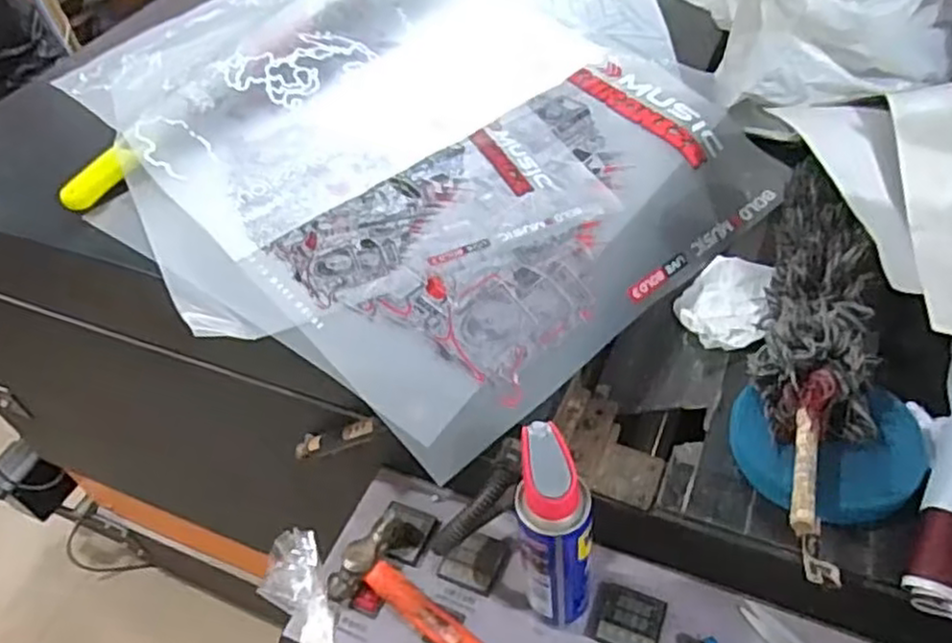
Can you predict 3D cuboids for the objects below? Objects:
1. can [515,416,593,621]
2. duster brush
[{"bbox_3d":[0.060,0.157,0.536,0.049,0.190,0.066,3,48,10],"label":"can"},{"bbox_3d":[0.290,0.001,0.614,0.094,0.058,0.438,11,50,17],"label":"duster brush"}]

